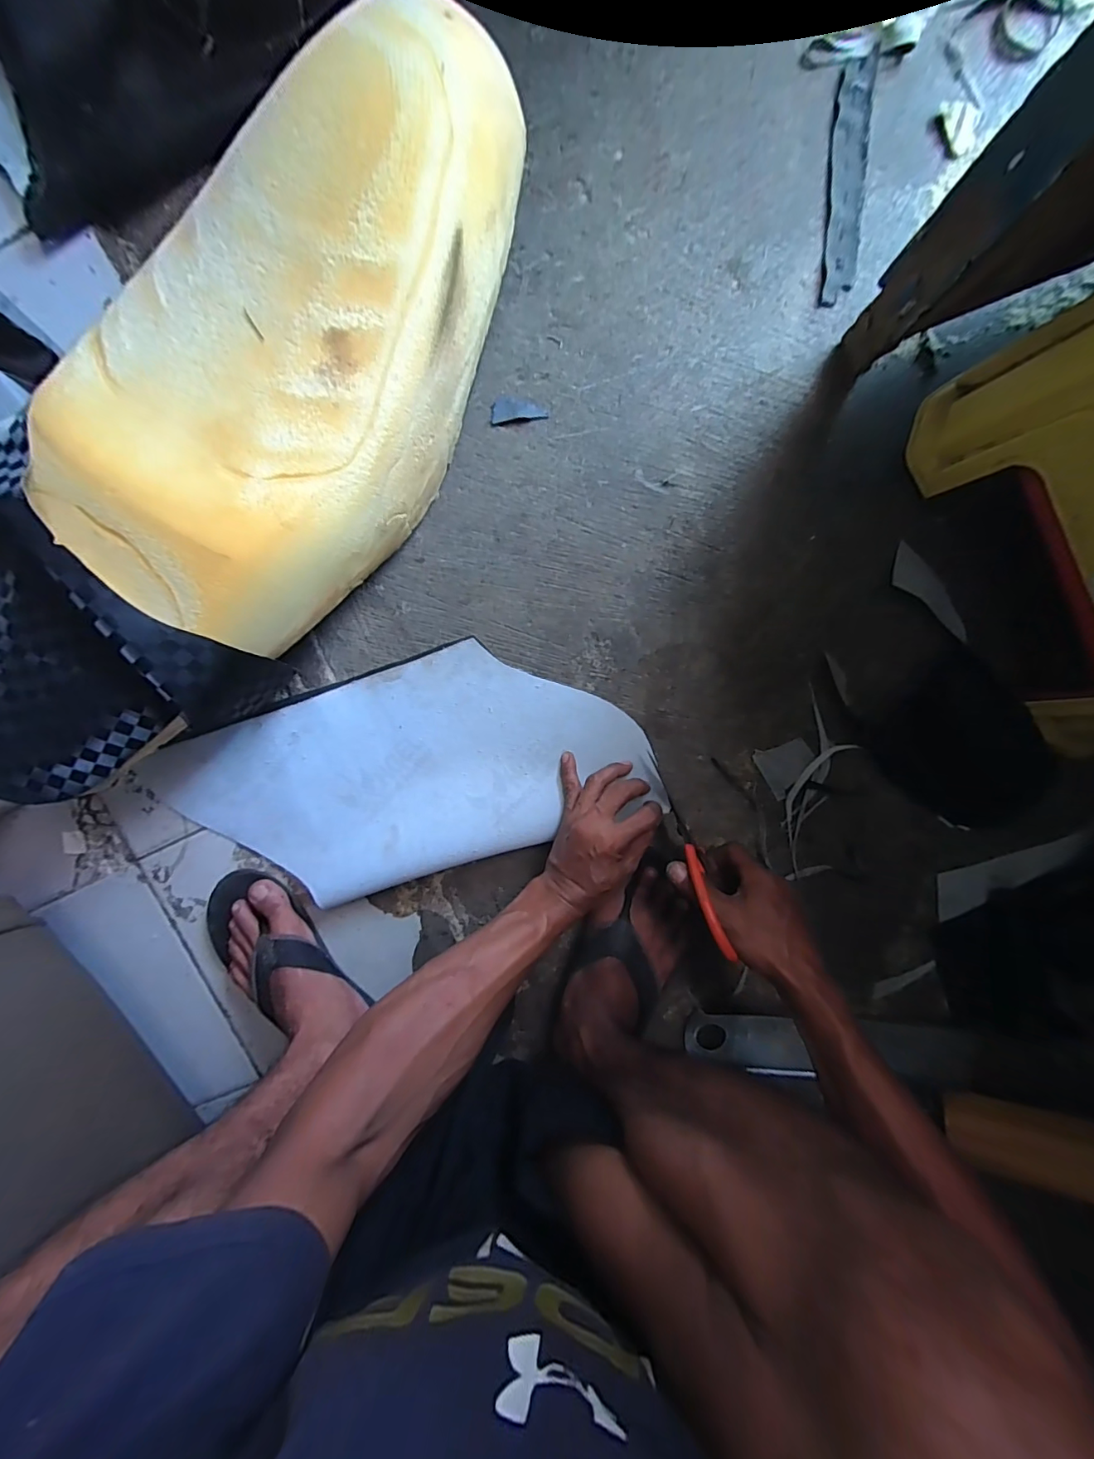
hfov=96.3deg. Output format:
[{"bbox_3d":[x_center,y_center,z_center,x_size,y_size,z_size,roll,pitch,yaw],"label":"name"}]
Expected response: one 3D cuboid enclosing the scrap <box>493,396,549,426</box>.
[{"bbox_3d":[-0.029,-0.320,0.487,0.054,0.004,0.024,-5,97,3],"label":"scrap"}]

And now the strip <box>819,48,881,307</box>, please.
[{"bbox_3d":[0.273,-0.497,0.448,0.034,0.004,0.188,1,101,3],"label":"strip"}]

